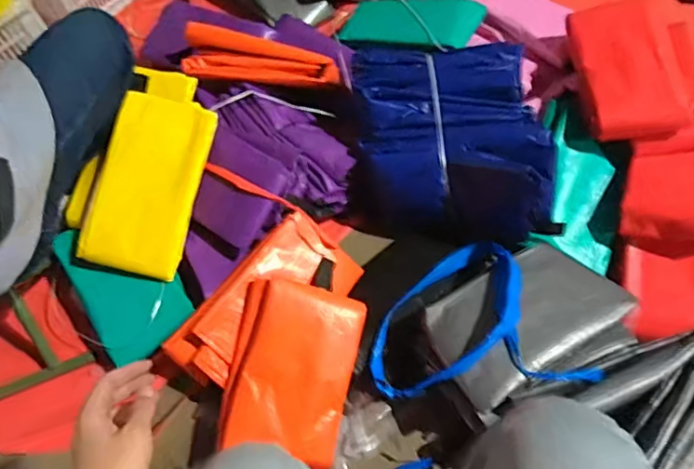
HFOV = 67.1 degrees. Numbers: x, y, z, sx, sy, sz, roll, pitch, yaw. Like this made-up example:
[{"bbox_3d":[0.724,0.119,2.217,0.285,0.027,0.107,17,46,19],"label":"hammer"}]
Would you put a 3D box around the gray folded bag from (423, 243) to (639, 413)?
[{"bbox_3d":[0.281,0.124,0.818,0.297,0.056,0.193,-23,61,-9],"label":"gray folded bag"}]

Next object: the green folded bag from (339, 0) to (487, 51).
[{"bbox_3d":[0.140,-0.494,1.221,0.338,0.037,0.180,21,62,35],"label":"green folded bag"}]

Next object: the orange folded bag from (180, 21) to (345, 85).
[{"bbox_3d":[-0.170,-0.349,1.037,0.305,0.083,0.079,4,60,7],"label":"orange folded bag"}]

